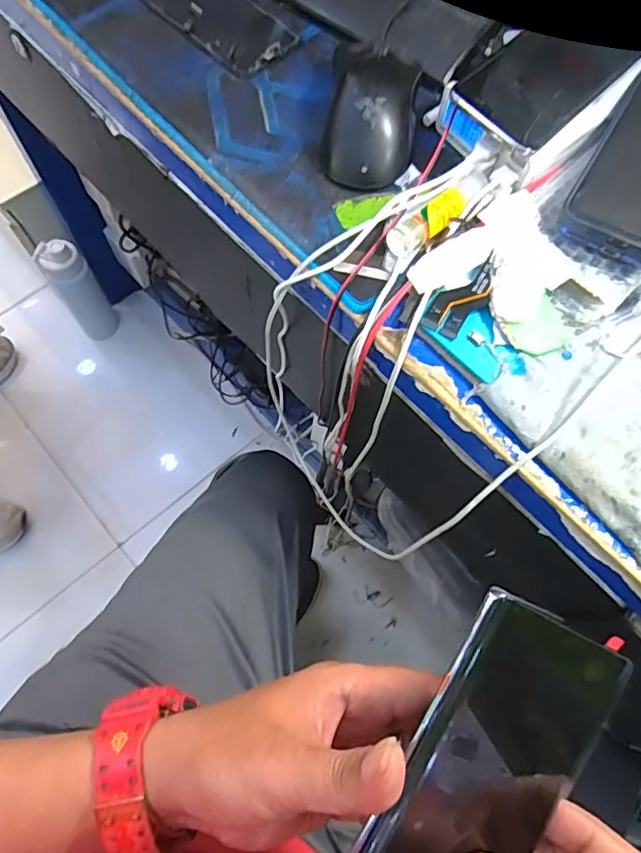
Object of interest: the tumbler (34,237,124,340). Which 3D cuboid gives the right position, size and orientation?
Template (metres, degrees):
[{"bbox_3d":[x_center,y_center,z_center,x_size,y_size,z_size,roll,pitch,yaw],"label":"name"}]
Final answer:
[{"bbox_3d":[-0.487,-0.275,1.110,0.083,0.281,0.069,-35,75,-15],"label":"tumbler"}]

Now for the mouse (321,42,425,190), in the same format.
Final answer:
[{"bbox_3d":[0.038,-0.235,0.400,0.061,0.034,0.119,9,69,1],"label":"mouse"}]

